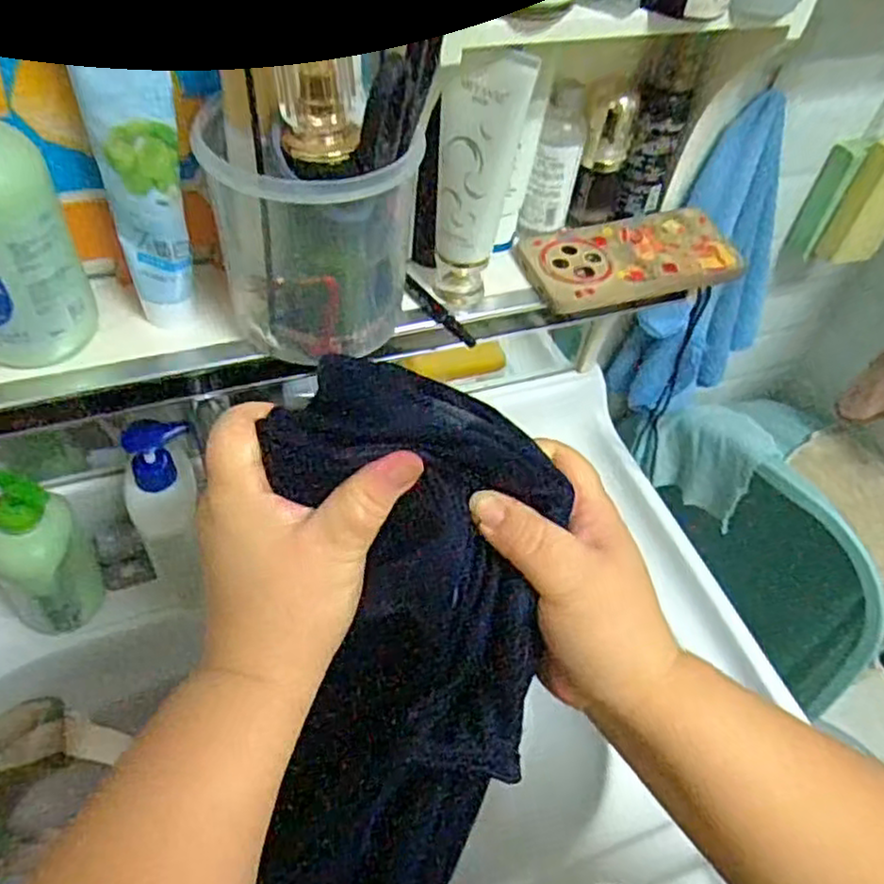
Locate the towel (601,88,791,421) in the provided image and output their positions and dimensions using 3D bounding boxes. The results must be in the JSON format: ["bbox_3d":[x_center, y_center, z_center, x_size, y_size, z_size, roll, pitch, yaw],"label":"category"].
[{"bbox_3d":[0.276,-0.163,0.696,0.160,0.315,0.085,-23,57,-23],"label":"towel"}]

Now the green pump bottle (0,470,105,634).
[{"bbox_3d":[-0.313,0.089,0.551,0.071,0.171,0.055,-34,62,-29],"label":"green pump bottle"}]

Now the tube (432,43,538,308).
[{"bbox_3d":[0.019,-0.156,0.446,0.049,0.174,0.024,7,51,-1],"label":"tube"}]

